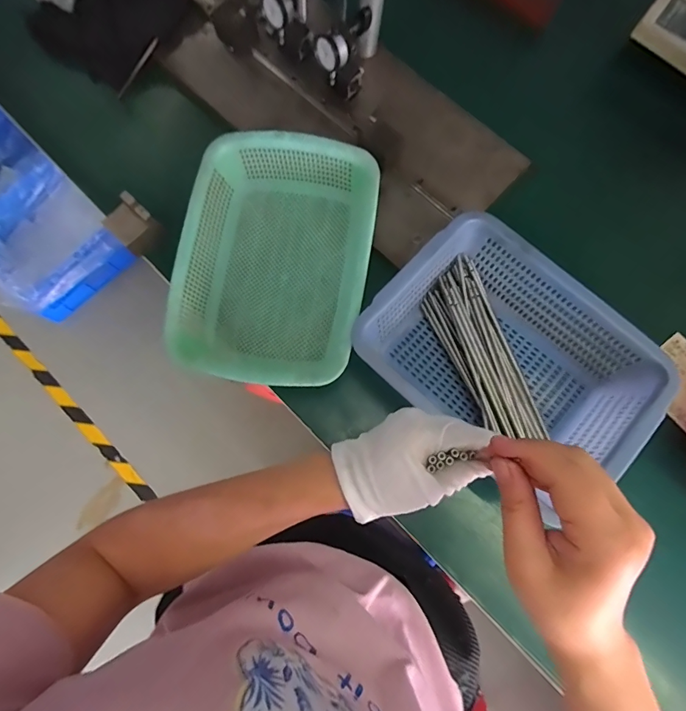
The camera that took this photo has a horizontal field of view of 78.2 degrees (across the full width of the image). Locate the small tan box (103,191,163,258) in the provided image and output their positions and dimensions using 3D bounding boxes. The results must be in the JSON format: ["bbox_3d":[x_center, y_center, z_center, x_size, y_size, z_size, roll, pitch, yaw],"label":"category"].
[{"bbox_3d":[-0.280,-0.173,0.561,0.056,0.041,0.052,44,81,8],"label":"small tan box"}]

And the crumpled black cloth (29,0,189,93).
[{"bbox_3d":[-0.337,-0.500,0.611,0.232,0.096,0.152,-25,79,-5],"label":"crumpled black cloth"}]

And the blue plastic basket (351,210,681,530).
[{"bbox_3d":[0.192,0.001,0.508,0.314,0.101,0.231,37,80,7],"label":"blue plastic basket"}]

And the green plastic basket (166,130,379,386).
[{"bbox_3d":[-0.082,-0.112,0.533,0.220,0.096,0.295,8,78,2],"label":"green plastic basket"}]

